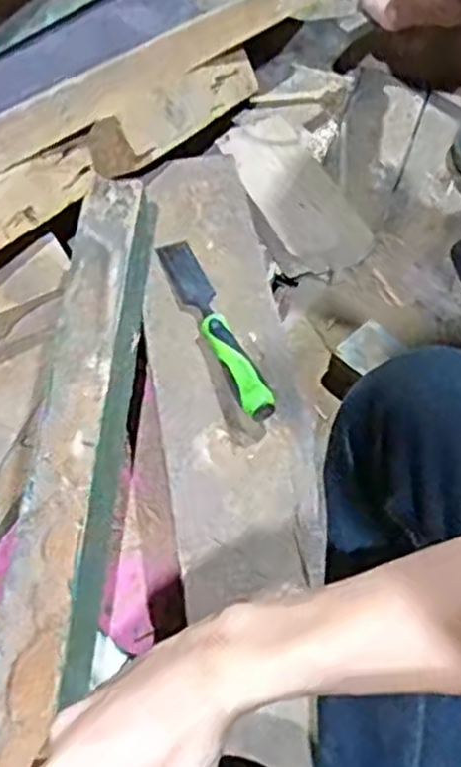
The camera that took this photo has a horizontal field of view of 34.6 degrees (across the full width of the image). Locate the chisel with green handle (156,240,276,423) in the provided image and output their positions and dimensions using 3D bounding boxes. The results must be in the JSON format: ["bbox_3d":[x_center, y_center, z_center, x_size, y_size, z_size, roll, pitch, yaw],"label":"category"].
[{"bbox_3d":[-0.016,-0.068,0.760,0.041,0.044,0.261,-19,60,-13],"label":"chisel with green handle"}]

